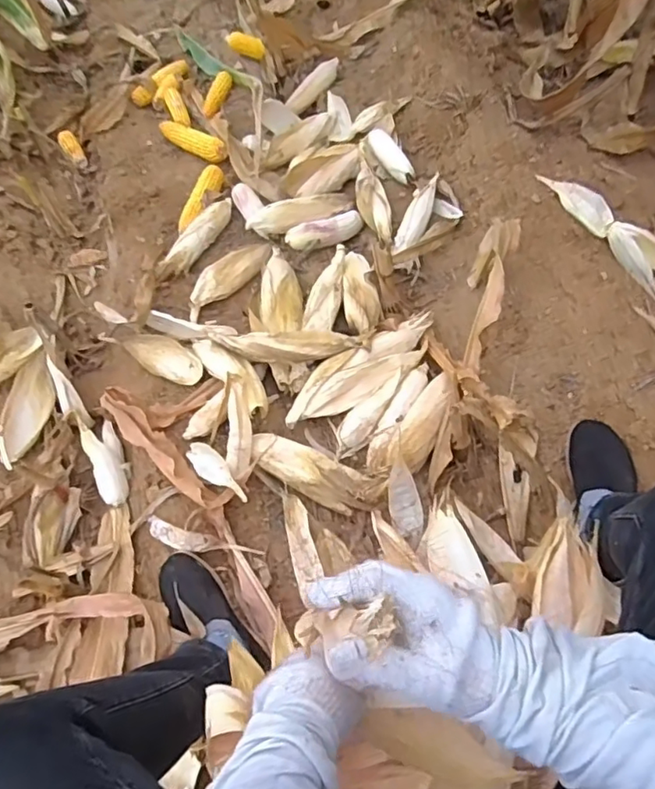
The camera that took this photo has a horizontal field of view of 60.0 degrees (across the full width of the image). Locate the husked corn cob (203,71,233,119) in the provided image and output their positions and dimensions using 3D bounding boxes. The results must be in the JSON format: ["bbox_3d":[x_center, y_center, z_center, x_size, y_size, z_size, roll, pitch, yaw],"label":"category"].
[{"bbox_3d":[-0.301,-0.812,1.547,0.051,0.047,0.180,10,61,10],"label":"husked corn cob"}]

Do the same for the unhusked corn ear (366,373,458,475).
[{"bbox_3d":[0.156,0.049,0.956,0.212,0.051,0.093,-40,65,-18],"label":"unhusked corn ear"}]

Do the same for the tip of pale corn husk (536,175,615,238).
[{"bbox_3d":[0.492,-0.388,1.127,0.058,0.032,0.185,-36,62,-8],"label":"tip of pale corn husk"}]

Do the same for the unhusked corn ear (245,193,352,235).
[{"bbox_3d":[-0.055,-0.410,1.244,0.244,0.060,0.054,-23,61,-9],"label":"unhusked corn ear"}]

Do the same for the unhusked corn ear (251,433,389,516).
[{"bbox_3d":[-0.022,0.138,0.966,0.244,0.051,0.072,20,68,20],"label":"unhusked corn ear"}]

